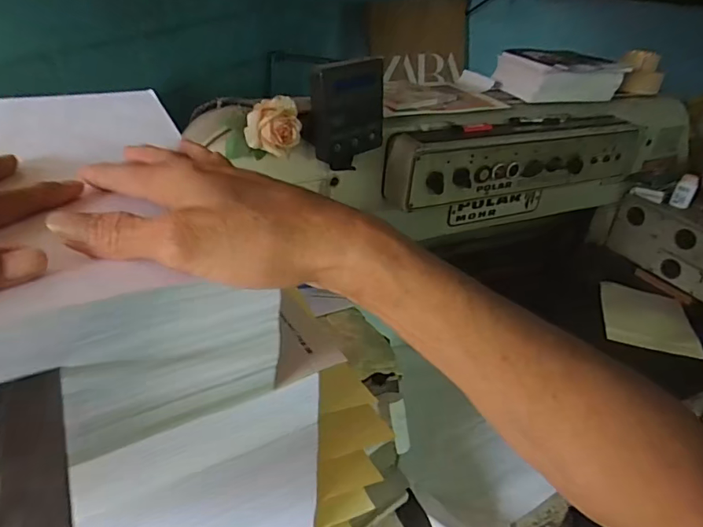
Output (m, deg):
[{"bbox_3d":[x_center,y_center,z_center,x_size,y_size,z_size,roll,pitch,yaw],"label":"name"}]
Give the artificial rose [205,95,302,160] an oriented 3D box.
[{"bbox_3d":[-0.144,-0.207,0.735,0.135,0.078,0.047,-3,33,-12],"label":"artificial rose"}]

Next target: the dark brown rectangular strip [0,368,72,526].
[{"bbox_3d":[-0.111,0.072,0.166,0.022,0.004,0.098,-14,37,-27],"label":"dark brown rectangular strip"}]

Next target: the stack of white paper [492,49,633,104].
[{"bbox_3d":[0.470,-0.421,1.074,0.242,0.081,0.172,-9,35,-22],"label":"stack of white paper"}]

